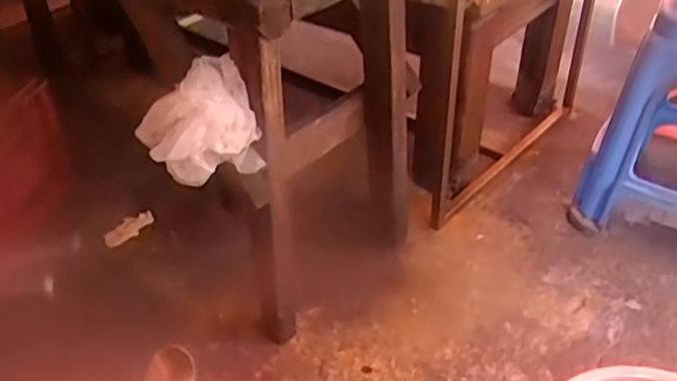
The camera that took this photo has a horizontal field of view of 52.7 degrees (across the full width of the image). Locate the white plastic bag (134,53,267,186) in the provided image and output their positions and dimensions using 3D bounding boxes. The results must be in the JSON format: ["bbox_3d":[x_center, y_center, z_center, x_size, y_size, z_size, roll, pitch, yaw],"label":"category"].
[{"bbox_3d":[-0.182,-0.082,0.880,0.138,0.128,0.096,-28,43,-31],"label":"white plastic bag"}]

